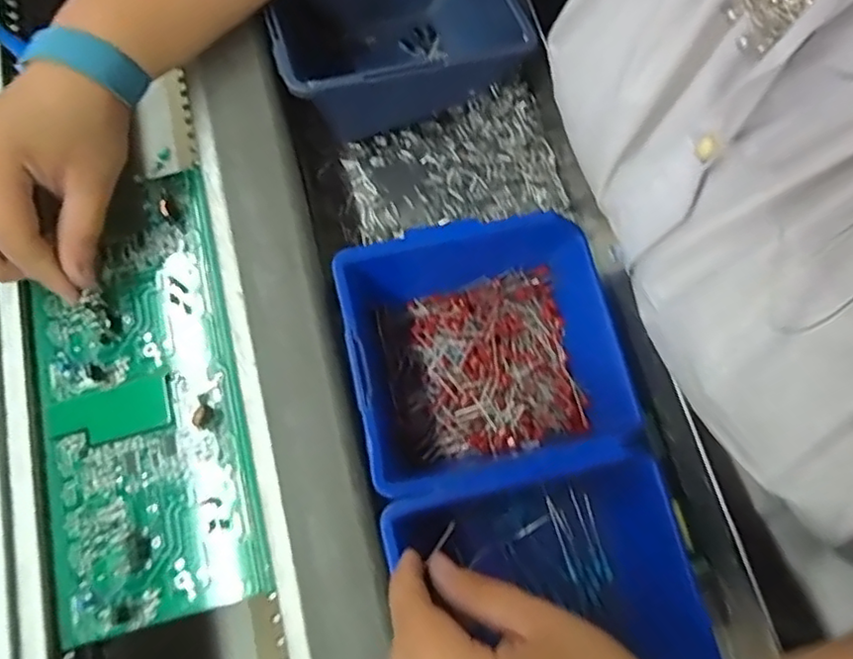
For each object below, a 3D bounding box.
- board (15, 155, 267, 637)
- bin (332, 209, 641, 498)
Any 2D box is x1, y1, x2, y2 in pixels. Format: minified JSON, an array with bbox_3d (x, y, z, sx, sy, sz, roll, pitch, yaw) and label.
[{"bbox_3d":[-0.139,0.025,0.298,0.100,0.009,0.217,-10,74,-3],"label":"board"},{"bbox_3d":[0.031,0.012,0.310,0.132,0.056,0.118,-12,73,-4],"label":"bin"}]

